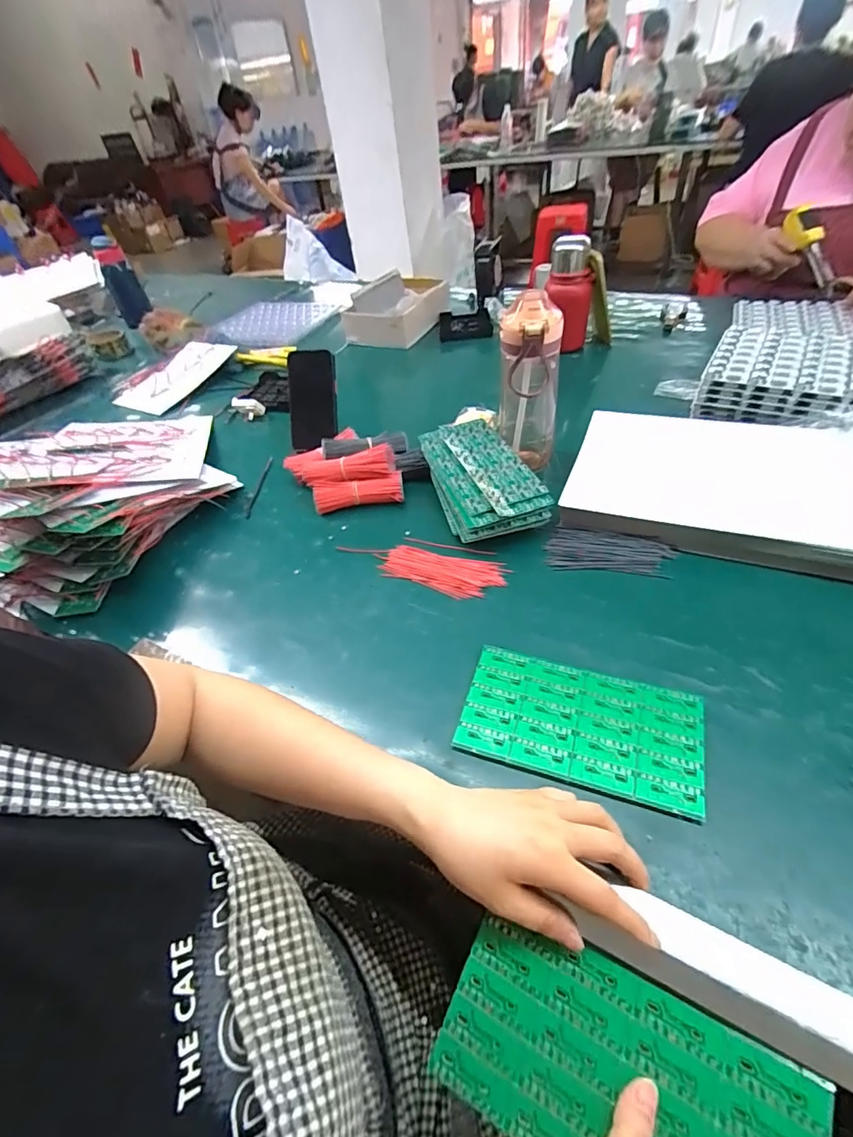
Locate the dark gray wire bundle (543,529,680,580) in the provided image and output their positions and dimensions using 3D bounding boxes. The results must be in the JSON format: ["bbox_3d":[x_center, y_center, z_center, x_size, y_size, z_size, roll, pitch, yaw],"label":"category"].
[{"bbox_3d":[0.207,-0.020,0.555,0.135,0.011,0.062,4,46,13],"label":"dark gray wire bundle"}]

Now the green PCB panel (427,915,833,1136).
[{"bbox_3d":[0.107,0.285,0.273,0.189,0.005,0.100,17,56,25],"label":"green PCB panel"}]

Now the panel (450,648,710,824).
[{"bbox_3d":[0.128,0.131,0.415,0.190,0.007,0.105,10,48,19],"label":"panel"}]

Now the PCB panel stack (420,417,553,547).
[{"bbox_3d":[0.069,-0.116,0.637,0.112,0.051,0.201,-15,45,-6],"label":"PCB panel stack"}]

